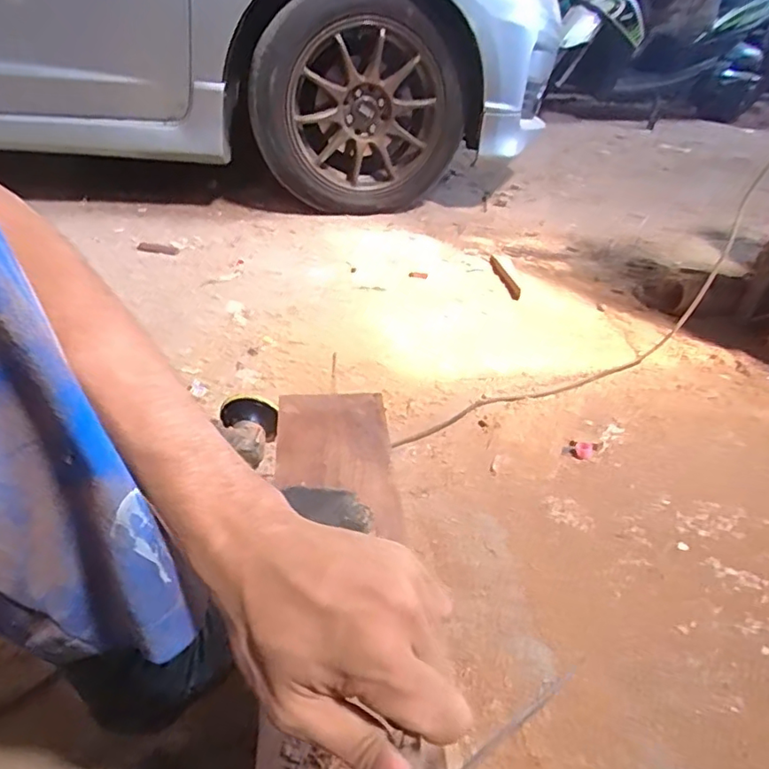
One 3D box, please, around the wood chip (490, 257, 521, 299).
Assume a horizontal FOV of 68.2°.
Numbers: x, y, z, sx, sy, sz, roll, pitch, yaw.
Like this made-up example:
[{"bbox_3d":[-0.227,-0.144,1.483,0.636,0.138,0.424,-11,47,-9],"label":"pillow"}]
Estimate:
[{"bbox_3d":[0.317,-0.281,1.489,0.036,0.019,0.237,-1,35,-7],"label":"wood chip"}]

